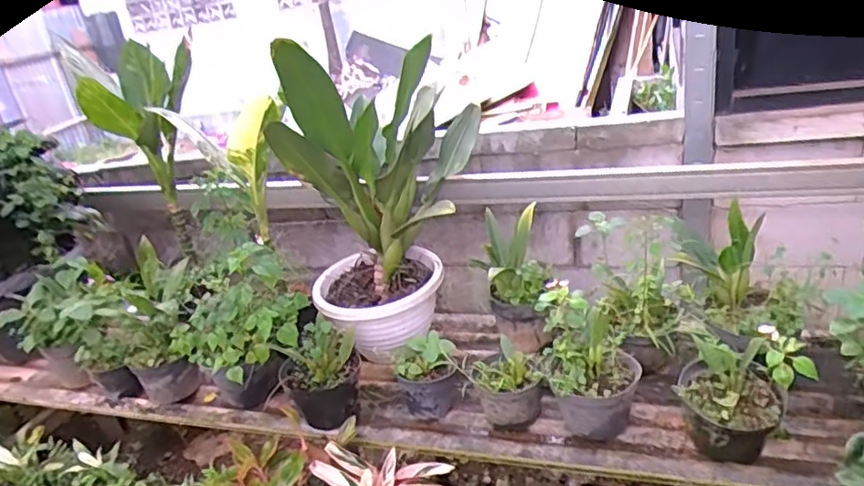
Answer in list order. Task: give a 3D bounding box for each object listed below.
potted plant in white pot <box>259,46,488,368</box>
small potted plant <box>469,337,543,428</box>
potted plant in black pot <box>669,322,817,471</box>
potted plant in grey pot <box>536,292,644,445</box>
[{"bbox_3d":[-0.110,-0.121,1.448,0.402,0.637,0.508,-5,24,13],"label":"potted plant in white pot"},{"bbox_3d":[0.162,0.310,1.273,0.149,0.144,0.155,-7,24,8],"label":"small potted plant"},{"bbox_3d":[0.559,0.269,1.086,0.209,0.226,0.183,6,28,33],"label":"potted plant in black pot"},{"bbox_3d":[0.315,0.241,1.192,0.180,0.268,0.155,-8,24,5],"label":"potted plant in grey pot"}]

